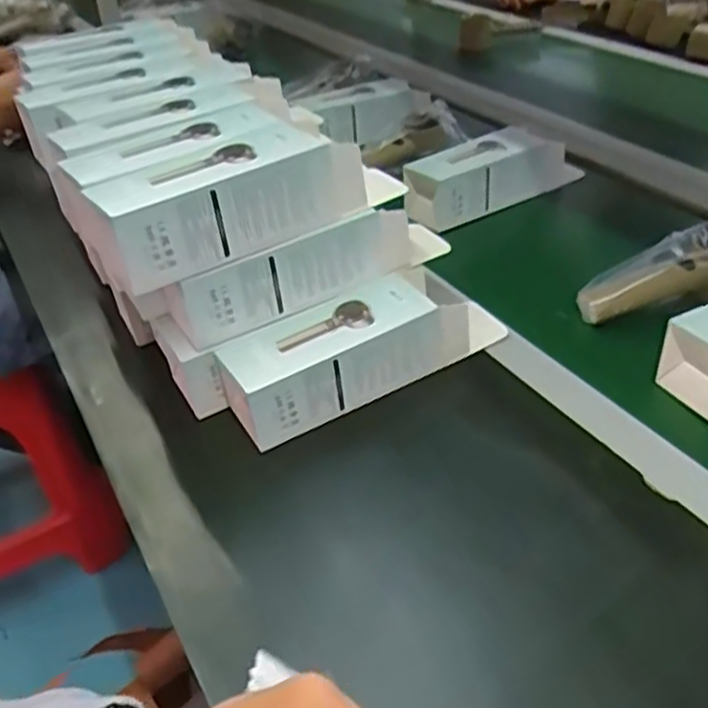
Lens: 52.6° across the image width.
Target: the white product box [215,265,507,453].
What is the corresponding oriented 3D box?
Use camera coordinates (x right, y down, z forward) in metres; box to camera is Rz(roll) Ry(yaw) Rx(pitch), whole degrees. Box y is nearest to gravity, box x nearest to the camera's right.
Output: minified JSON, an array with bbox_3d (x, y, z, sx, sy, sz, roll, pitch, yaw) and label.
[{"bbox_3d":[0.006,-0.007,0.556,0.228,0.062,0.064,-22,39,-24],"label":"white product box"}]

